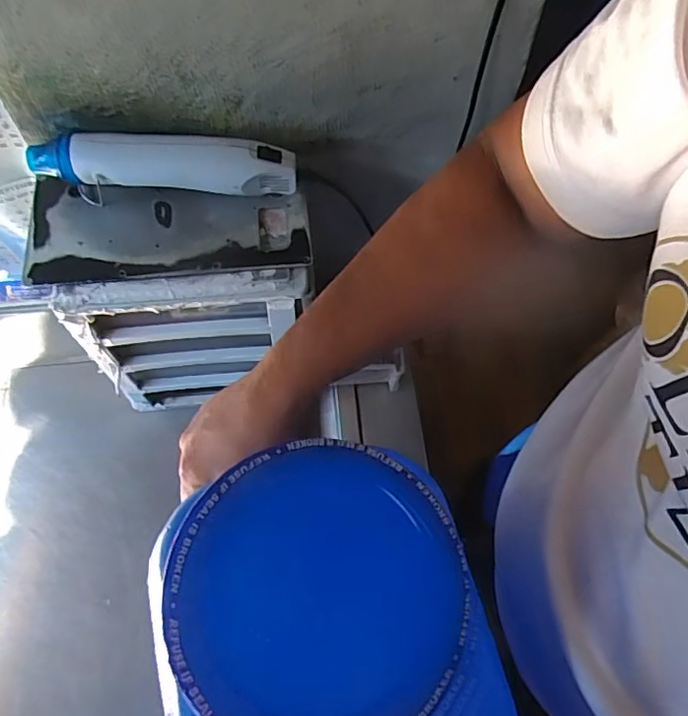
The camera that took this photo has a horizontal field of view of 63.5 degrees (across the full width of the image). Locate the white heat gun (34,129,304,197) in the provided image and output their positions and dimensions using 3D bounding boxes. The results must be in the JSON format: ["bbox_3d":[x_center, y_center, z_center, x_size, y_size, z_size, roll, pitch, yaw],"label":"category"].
[{"bbox_3d":[-0.159,-0.172,0.496,0.227,0.050,0.041,1,68,0],"label":"white heat gun"}]

